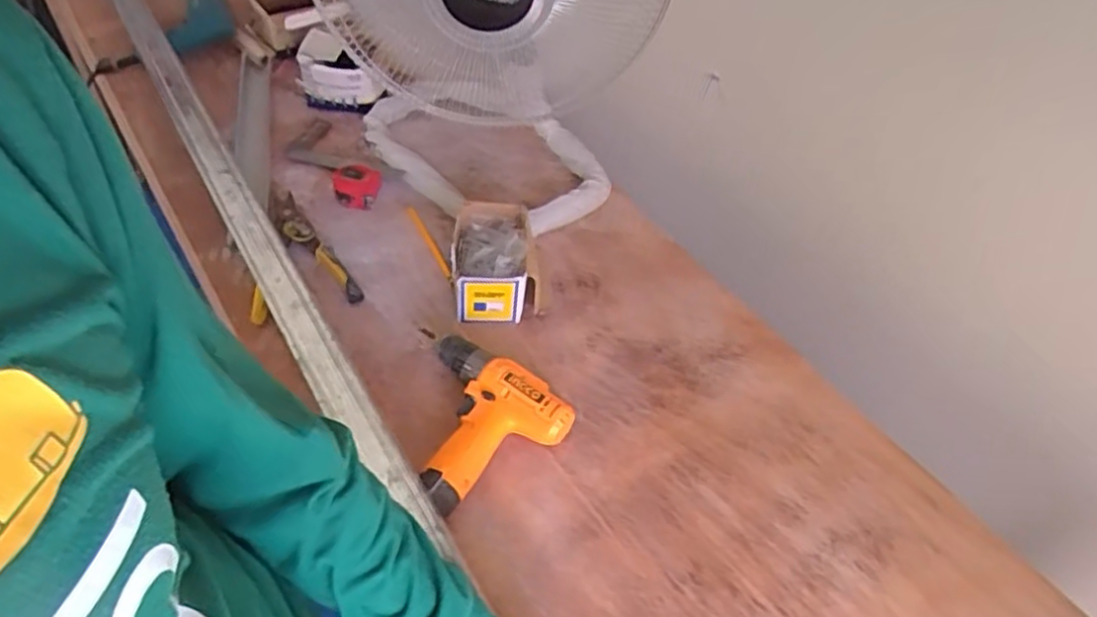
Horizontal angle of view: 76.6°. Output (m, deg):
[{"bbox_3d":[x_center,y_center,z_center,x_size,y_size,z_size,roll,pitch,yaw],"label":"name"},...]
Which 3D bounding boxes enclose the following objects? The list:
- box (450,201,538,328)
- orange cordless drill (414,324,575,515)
[{"bbox_3d":[-0.068,-0.063,0.923,0.119,0.088,0.148,-2,50,-6],"label":"box"},{"bbox_3d":[-0.104,0.109,0.795,0.173,0.052,0.211,-29,57,-26],"label":"orange cordless drill"}]

